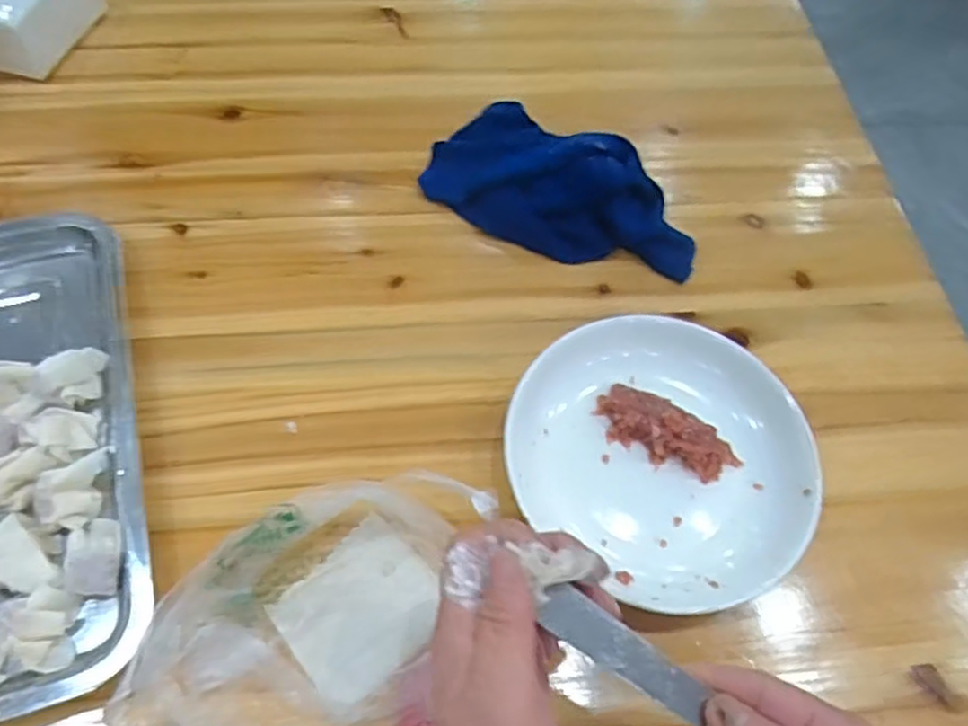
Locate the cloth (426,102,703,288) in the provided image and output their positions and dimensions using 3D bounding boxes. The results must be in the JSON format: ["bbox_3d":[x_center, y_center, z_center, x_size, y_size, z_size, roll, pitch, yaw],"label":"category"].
[{"bbox_3d":[0.060,-0.127,0.513,0.204,0.045,0.105,29,62,12],"label":"cloth"}]

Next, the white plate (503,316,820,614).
[{"bbox_3d":[0.103,0.054,0.422,0.171,0.041,0.158,2,60,-3],"label":"white plate"}]

